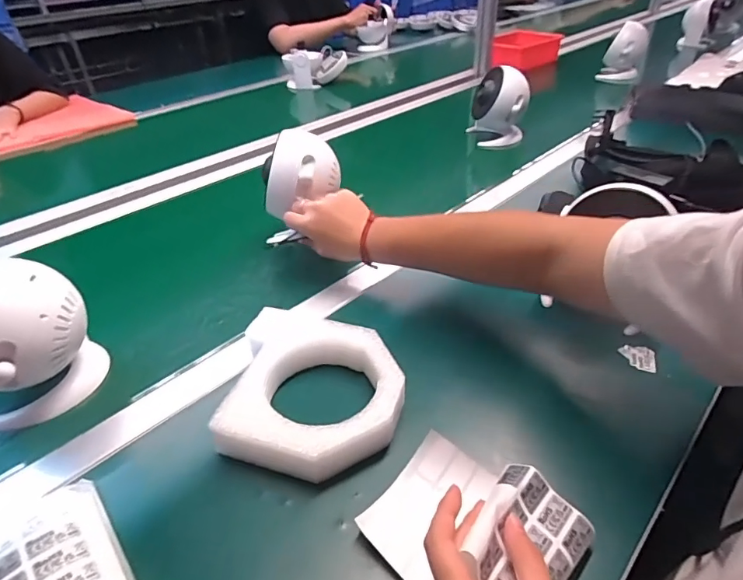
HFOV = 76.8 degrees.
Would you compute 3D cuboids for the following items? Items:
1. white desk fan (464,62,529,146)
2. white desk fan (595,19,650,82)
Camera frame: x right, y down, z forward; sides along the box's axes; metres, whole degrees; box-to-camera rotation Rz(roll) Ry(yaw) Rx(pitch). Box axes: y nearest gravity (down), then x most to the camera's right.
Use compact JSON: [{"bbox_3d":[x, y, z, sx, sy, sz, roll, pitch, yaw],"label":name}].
[{"bbox_3d":[0.252,-0.365,0.934,0.114,0.130,0.091,7,37,13],"label":"white desk fan"},{"bbox_3d":[0.702,-0.653,1.309,0.109,0.160,0.116,17,41,25],"label":"white desk fan"}]

